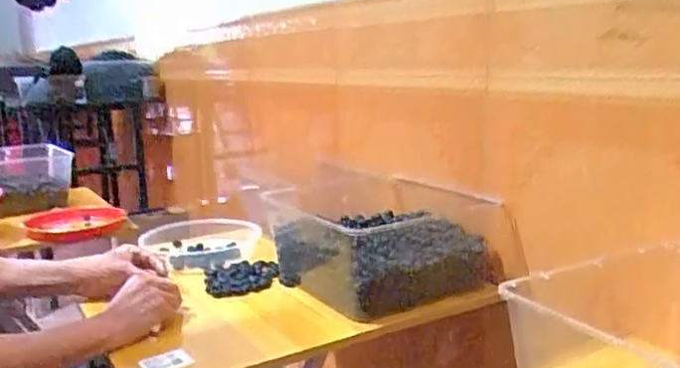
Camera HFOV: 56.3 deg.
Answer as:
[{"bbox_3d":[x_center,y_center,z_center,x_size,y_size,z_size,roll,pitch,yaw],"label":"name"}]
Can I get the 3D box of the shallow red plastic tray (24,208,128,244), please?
[{"bbox_3d":[-0.603,0.087,1.465,0.203,0.040,0.167,-6,12,-17],"label":"shallow red plastic tray"}]

